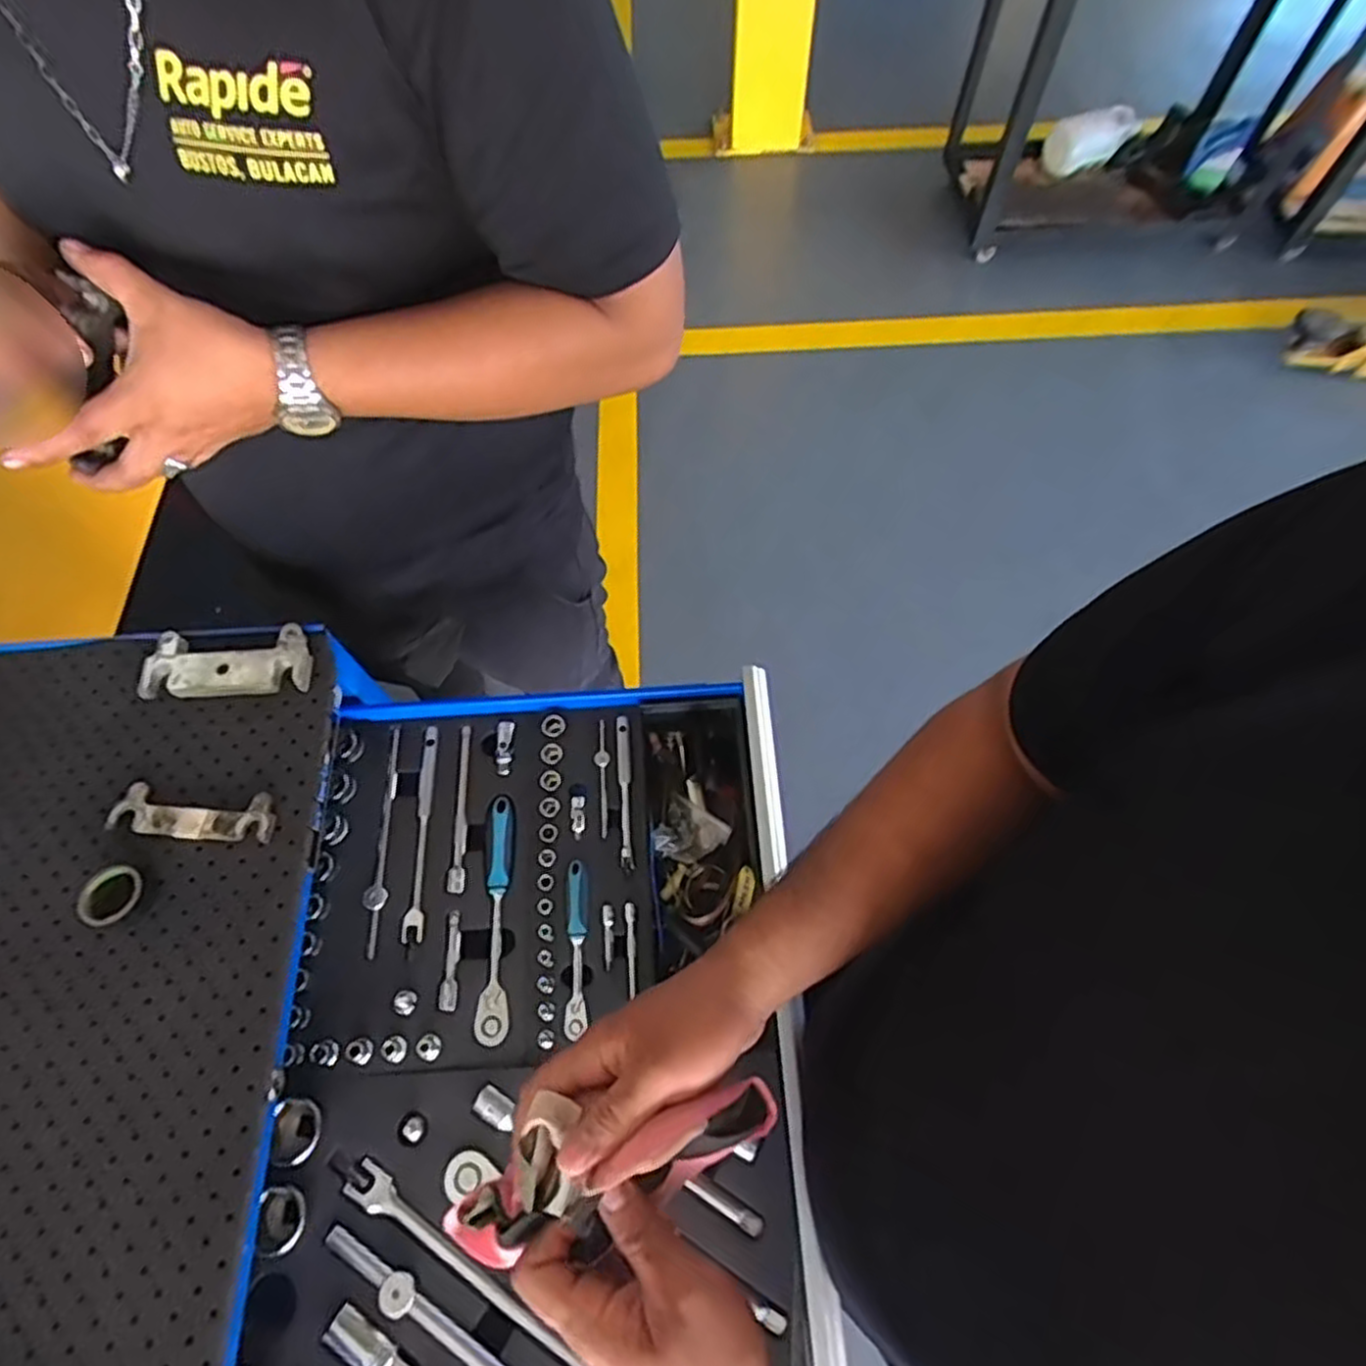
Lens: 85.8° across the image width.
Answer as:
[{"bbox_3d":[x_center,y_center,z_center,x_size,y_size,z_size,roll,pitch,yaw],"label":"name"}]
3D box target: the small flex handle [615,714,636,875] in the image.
[{"bbox_3d":[-0.049,0.094,0.631,0.013,0.016,0.133,-4,64,-2],"label":"small flex handle"}]

